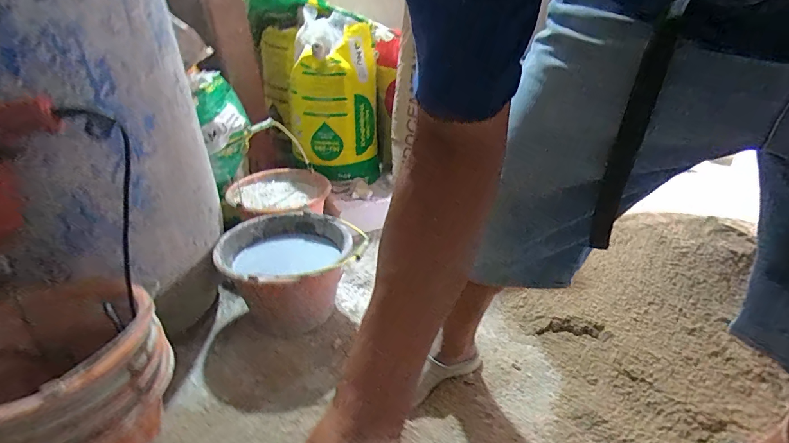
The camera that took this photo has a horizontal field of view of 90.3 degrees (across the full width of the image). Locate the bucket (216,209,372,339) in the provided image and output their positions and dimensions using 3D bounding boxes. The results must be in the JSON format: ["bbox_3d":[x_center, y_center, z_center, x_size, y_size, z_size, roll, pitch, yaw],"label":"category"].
[{"bbox_3d":[-0.244,0.127,0.936,0.291,0.206,0.271,0,31,0],"label":"bucket"}]

